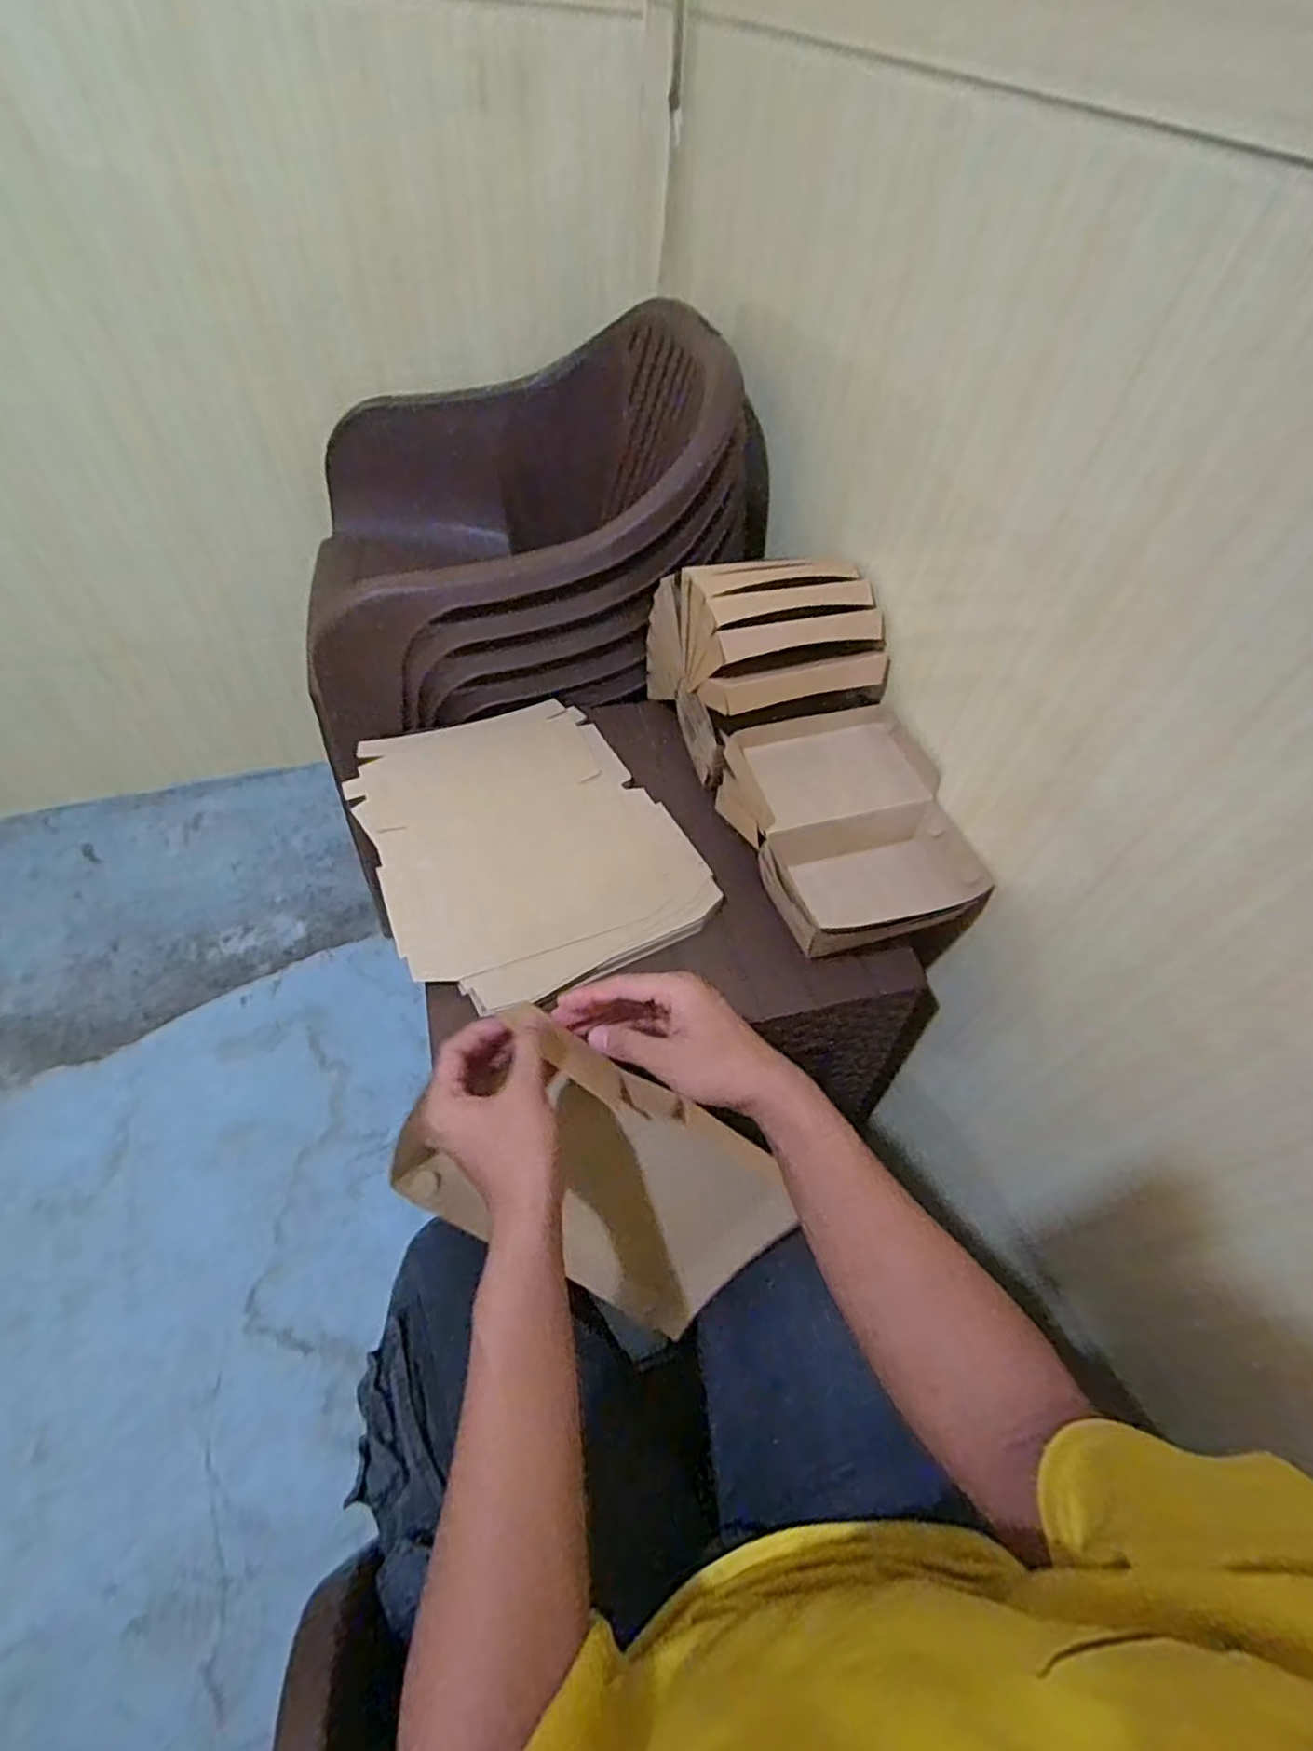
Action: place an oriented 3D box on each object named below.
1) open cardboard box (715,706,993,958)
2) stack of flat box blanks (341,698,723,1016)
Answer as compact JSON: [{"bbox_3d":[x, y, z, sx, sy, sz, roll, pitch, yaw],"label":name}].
[{"bbox_3d":[0.184,-0.047,0.698,0.190,0.073,0.227,-11,55,-13],"label":"open cardboard box"},{"bbox_3d":[-0.138,-0.047,0.722,0.283,0.017,0.357,-20,57,-19],"label":"stack of flat box blanks"}]

